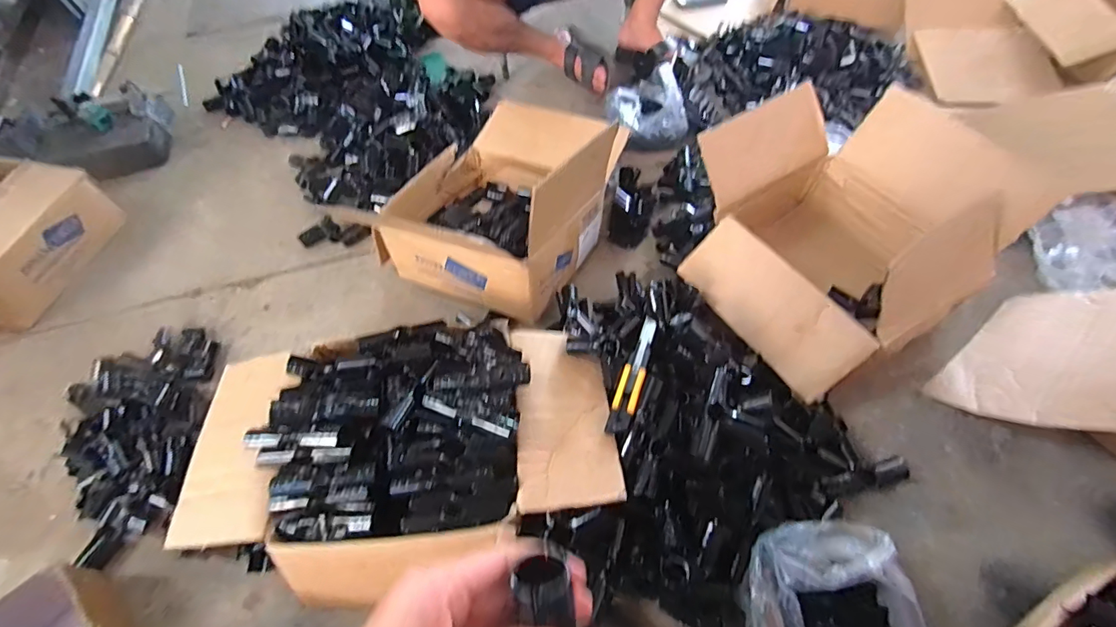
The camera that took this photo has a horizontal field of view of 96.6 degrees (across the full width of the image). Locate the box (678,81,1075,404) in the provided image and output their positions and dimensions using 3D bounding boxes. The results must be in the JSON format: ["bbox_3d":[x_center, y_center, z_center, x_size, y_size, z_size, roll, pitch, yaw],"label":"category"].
[{"bbox_3d":[0.463,-0.140,0.867,0.452,0.251,0.420,-30,59,-17],"label":"box"}]

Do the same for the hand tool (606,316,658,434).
[{"bbox_3d":[0.111,0.084,0.713,0.032,0.010,0.193,16,57,13],"label":"hand tool"}]

